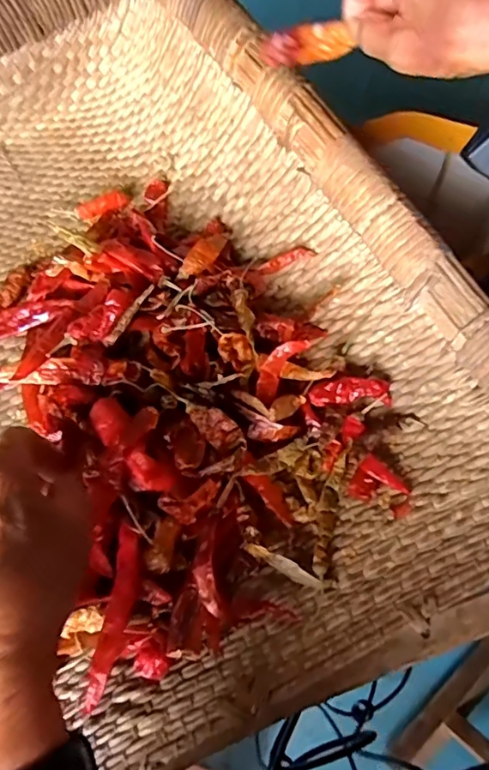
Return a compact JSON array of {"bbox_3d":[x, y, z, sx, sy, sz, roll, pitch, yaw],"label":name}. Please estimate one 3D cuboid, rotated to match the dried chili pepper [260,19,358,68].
[{"bbox_3d":[0.042,-0.240,0.367,0.074,0.025,0.007,18,66,37],"label":"dried chili pepper"}]

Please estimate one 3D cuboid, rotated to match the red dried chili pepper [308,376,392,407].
[{"bbox_3d":[0.076,0.004,0.371,0.058,0.011,0.019,-1,66,3],"label":"red dried chili pepper"}]

